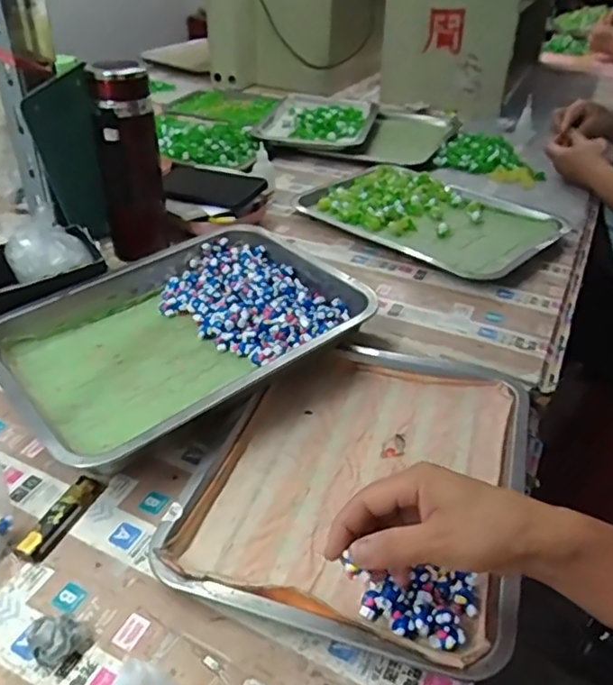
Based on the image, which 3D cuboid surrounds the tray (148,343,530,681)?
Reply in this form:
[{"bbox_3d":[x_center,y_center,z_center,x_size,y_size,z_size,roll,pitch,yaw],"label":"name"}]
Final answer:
[{"bbox_3d":[0.049,0.108,0.523,0.256,0.033,0.302,13,38,14],"label":"tray"}]

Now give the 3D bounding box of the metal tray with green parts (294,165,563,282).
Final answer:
[{"bbox_3d":[0.165,-0.185,0.871,0.218,0.026,0.343,-30,47,-35],"label":"metal tray with green parts"}]

